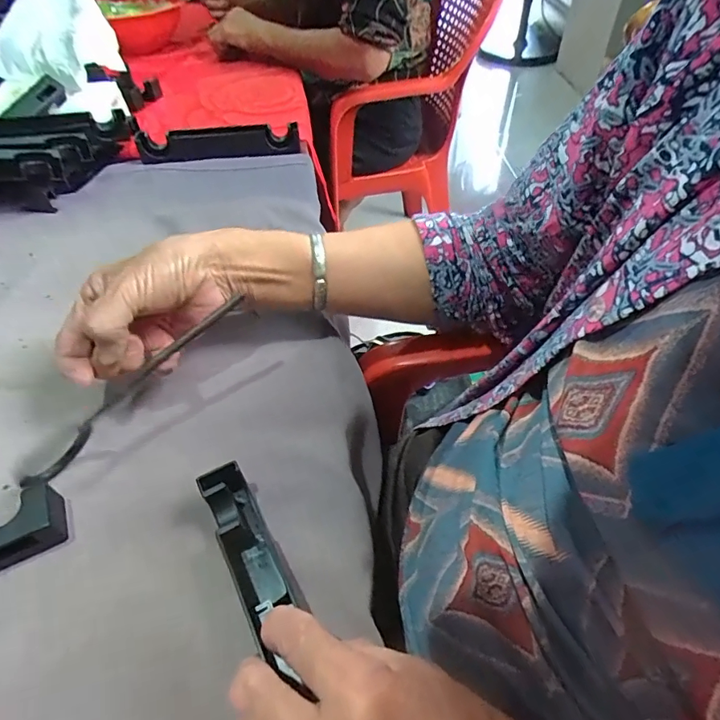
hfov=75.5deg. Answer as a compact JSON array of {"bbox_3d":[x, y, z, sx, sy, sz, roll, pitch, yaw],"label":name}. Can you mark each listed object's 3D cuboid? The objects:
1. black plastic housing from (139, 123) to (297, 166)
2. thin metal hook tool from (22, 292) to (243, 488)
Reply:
[{"bbox_3d":[-0.168,-0.260,0.559,0.187,0.031,0.028,-8,50,-6],"label":"black plastic housing"},{"bbox_3d":[-0.146,0.018,0.292,0.168,0.026,0.005,-43,58,-2],"label":"thin metal hook tool"}]

